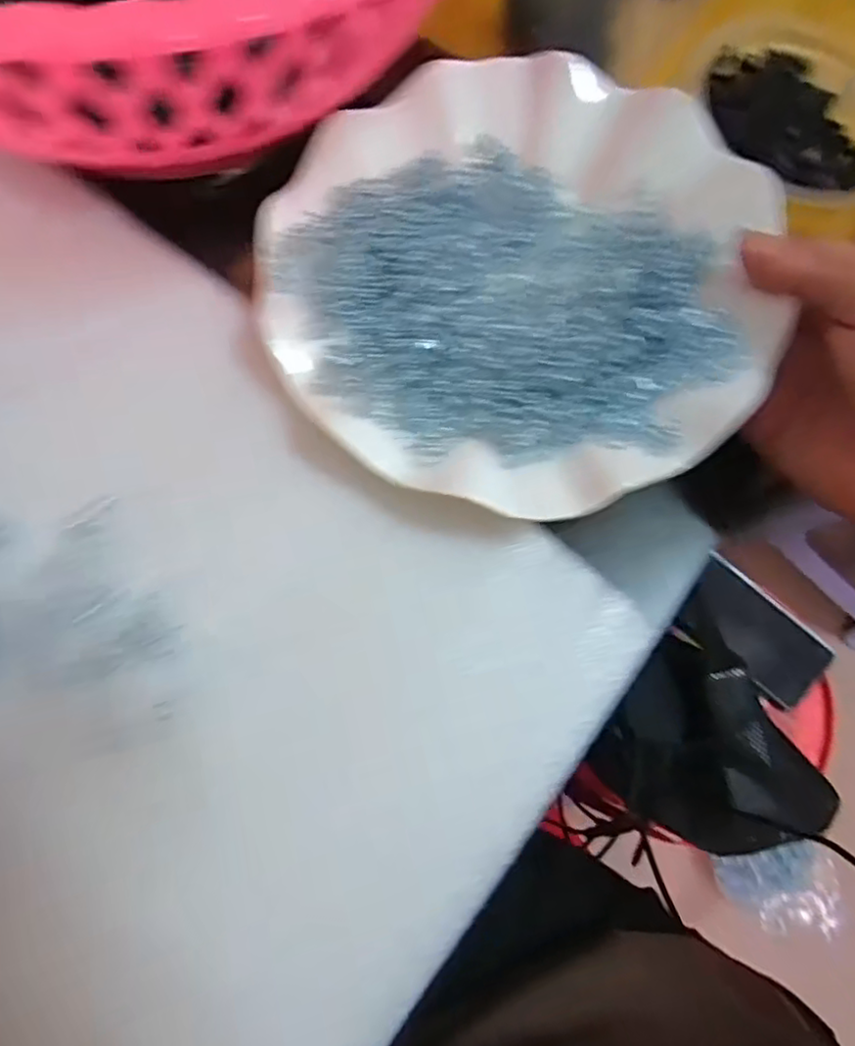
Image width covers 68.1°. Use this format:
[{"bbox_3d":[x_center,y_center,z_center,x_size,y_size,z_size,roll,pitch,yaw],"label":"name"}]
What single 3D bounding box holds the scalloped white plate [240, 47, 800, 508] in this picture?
[{"bbox_3d":[0.033,-0.097,0.231,0.177,0.022,0.181,0,75,-1],"label":"scalloped white plate"}]

